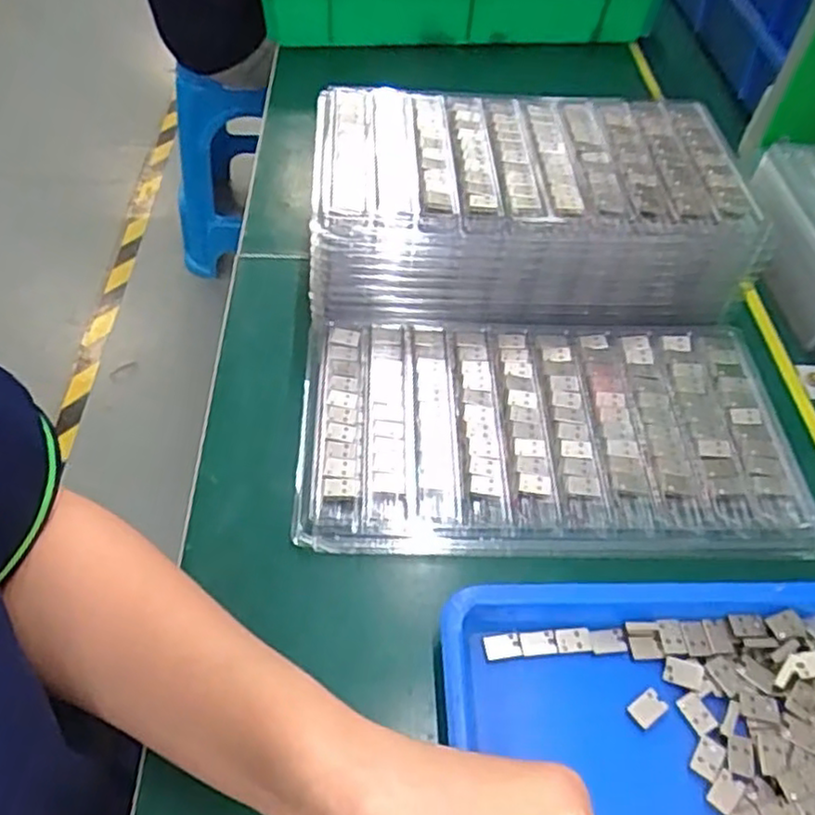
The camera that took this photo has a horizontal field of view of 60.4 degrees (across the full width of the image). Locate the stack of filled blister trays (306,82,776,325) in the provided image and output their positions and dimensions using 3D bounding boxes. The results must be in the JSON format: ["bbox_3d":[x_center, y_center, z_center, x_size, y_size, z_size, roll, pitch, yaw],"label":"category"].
[{"bbox_3d":[0.082,-0.146,0.501,0.291,0.077,0.174,2,53,0],"label":"stack of filled blister trays"}]

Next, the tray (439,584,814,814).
[{"bbox_3d":[0.128,0.166,0.316,0.217,0.020,0.173,0,53,-2],"label":"tray"}]

